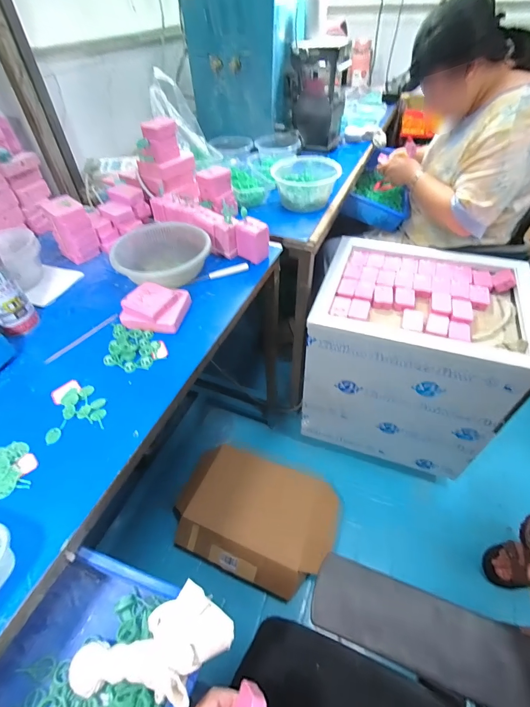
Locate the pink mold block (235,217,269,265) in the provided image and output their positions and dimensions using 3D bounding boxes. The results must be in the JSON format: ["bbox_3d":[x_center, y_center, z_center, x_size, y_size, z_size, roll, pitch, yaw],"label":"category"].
[{"bbox_3d":[-0.025,-0.230,0.699,0.048,0.068,0.055,-36,56,-26],"label":"pink mold block"}]

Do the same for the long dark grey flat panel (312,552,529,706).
[{"bbox_3d":[0.174,0.285,0.342,0.248,0.019,0.068,15,50,15],"label":"long dark grey flat panel"}]

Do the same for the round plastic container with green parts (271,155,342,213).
[{"bbox_3d":[0.102,-0.444,0.880,0.164,0.077,0.194,-2,48,1],"label":"round plastic container with green parts"}]

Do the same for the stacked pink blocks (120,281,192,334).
[{"bbox_3d":[-0.190,-0.080,0.591,0.094,0.047,0.084,8,49,9],"label":"stacked pink blocks"}]

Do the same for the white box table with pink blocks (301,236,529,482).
[{"bbox_3d":[0.416,0.003,1.062,0.490,0.509,0.431,14,50,15],"label":"white box table with pink blocks"}]

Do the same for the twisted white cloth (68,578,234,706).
[{"bbox_3d":[-0.130,0.338,0.386,0.190,0.042,0.096,-26,48,9],"label":"twisted white cloth"}]

